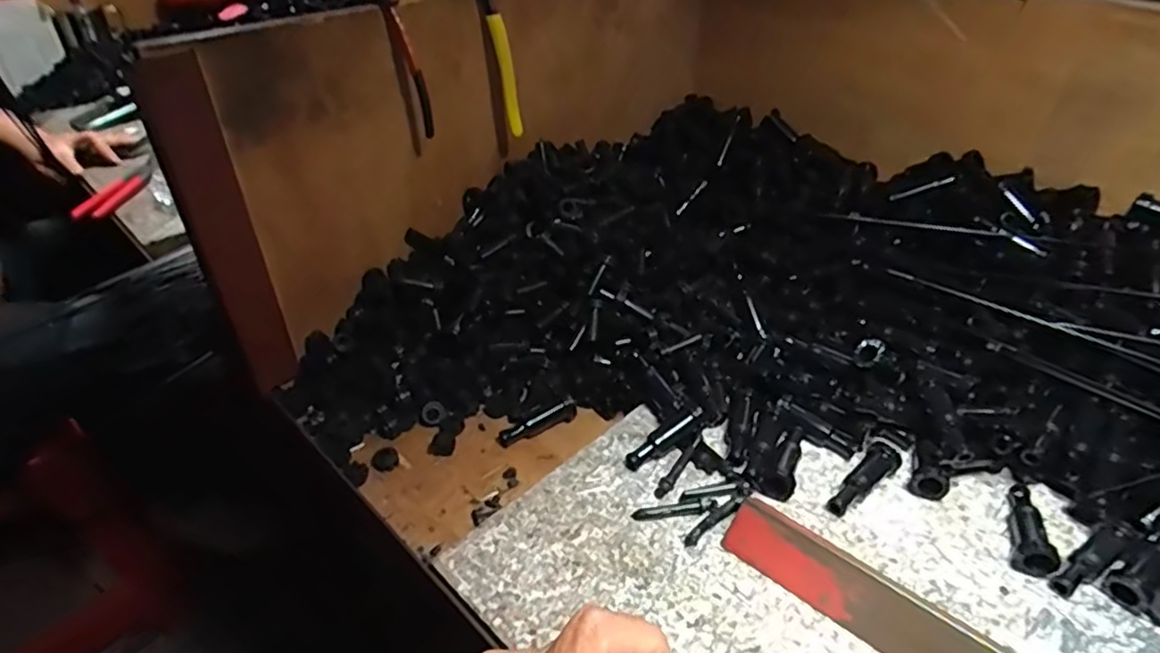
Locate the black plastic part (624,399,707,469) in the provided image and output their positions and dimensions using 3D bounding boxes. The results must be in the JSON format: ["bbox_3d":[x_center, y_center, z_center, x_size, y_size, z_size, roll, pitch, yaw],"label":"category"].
[{"bbox_3d":[0.064,0.082,0.496,0.071,0.011,0.015,-37,47,-13],"label":"black plastic part"}]

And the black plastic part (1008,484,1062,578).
[{"bbox_3d":[0.300,0.131,0.436,0.022,0.025,0.073,16,39,21],"label":"black plastic part"}]

